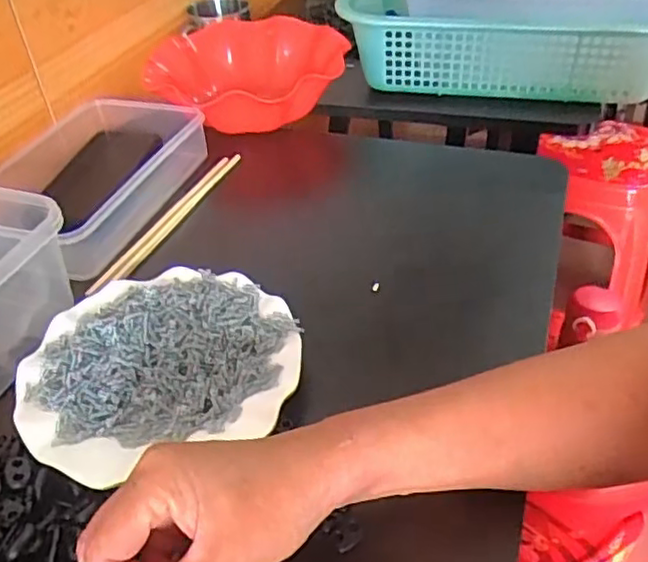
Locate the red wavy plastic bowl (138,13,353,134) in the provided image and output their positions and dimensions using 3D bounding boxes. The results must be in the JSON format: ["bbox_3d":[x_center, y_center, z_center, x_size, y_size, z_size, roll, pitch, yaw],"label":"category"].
[{"bbox_3d":[-0.090,-0.243,0.772,0.220,0.065,0.229,-2,40,2],"label":"red wavy plastic bowl"}]

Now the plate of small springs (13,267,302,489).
[{"bbox_3d":[-0.111,0.053,0.448,0.180,0.025,0.161,-14,41,-12],"label":"plate of small springs"}]

